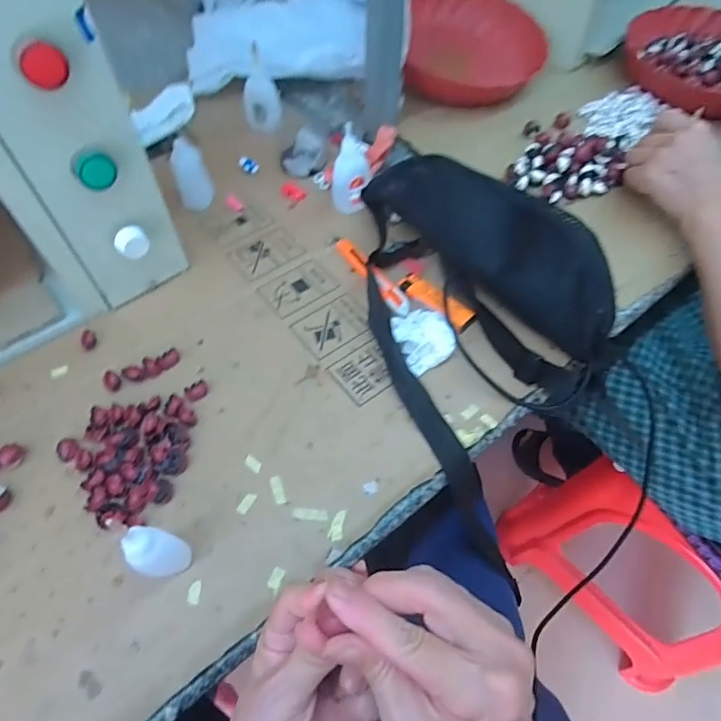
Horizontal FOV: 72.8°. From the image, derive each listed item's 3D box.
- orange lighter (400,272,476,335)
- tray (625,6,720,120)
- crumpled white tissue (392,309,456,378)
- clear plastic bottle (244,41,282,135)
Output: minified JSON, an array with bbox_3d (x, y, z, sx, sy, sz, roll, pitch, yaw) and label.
[{"bbox_3d":[0.074,-0.059,0.473,0.026,0.010,0.078,-39,67,-23],"label":"orange lighter"},{"bbox_3d":[0.497,-0.424,0.688,0.217,0.050,0.238,-35,65,-21],"label":"tray"},{"bbox_3d":[0.056,-0.023,0.449,0.049,0.015,0.064,-18,60,-13],"label":"crumpled white tissue"},{"bbox_3d":[-0.124,-0.330,0.609,0.044,0.089,0.034,-12,58,-9],"label":"clear plastic bottle"}]

